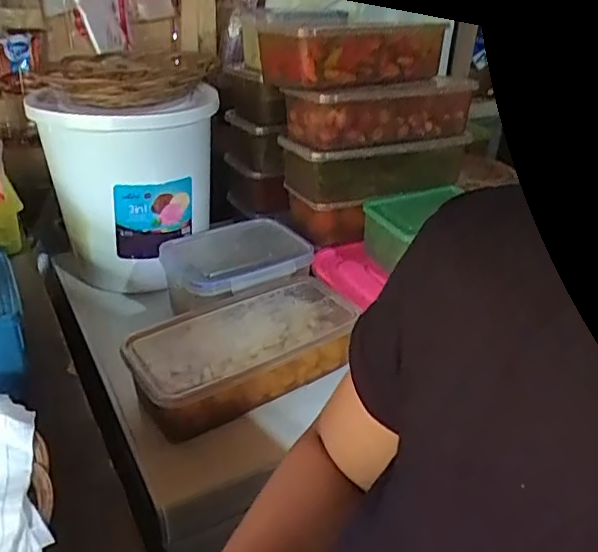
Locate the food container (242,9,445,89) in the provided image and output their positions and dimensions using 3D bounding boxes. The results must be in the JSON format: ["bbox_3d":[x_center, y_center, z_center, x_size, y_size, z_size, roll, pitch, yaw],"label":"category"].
[{"bbox_3d":[0.053,-0.291,0.746,0.212,0.066,0.146,-10,33,-22],"label":"food container"}]

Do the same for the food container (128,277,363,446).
[{"bbox_3d":[-0.058,0.084,0.654,0.255,0.066,0.126,-16,35,-29],"label":"food container"}]

